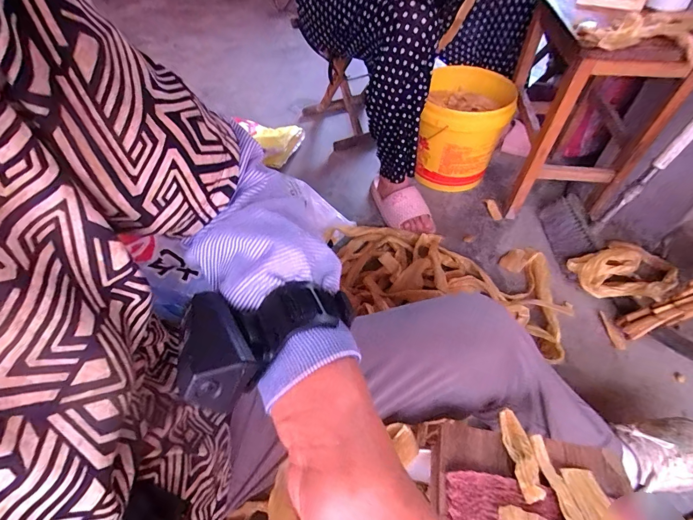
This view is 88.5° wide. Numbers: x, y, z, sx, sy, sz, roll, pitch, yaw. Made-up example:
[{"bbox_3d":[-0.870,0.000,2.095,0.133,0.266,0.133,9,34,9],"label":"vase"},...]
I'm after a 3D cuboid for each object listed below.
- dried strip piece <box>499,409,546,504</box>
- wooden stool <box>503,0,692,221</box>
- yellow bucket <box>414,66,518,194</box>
[{"bbox_3d":[0.150,0.166,0.306,0.020,0.009,0.070,-1,39,3],"label":"dried strip piece"},{"bbox_3d":[0.543,-0.352,0.872,0.245,0.426,0.381,5,48,6],"label":"wooden stool"},{"bbox_3d":[0.322,-0.346,0.988,0.205,0.250,0.251,15,50,15],"label":"yellow bucket"}]

